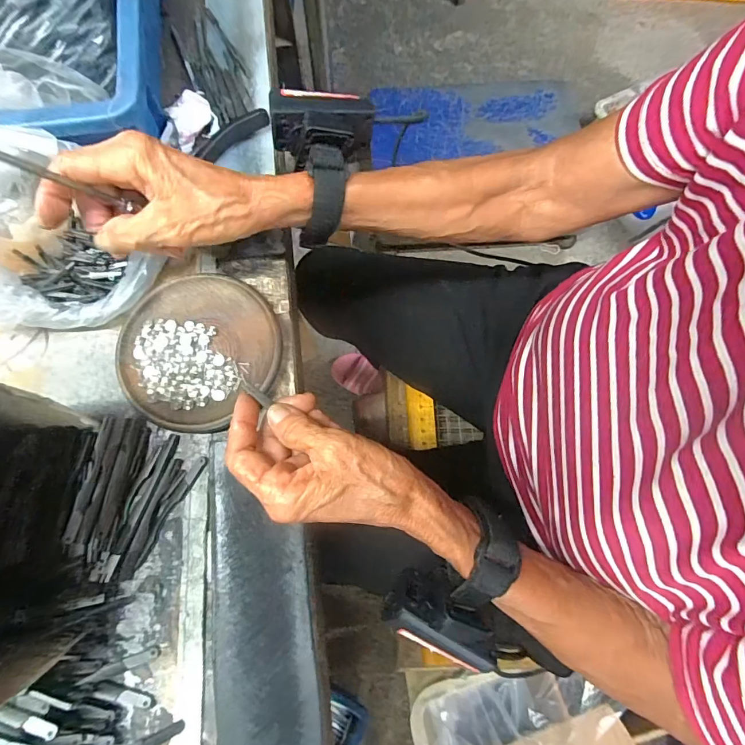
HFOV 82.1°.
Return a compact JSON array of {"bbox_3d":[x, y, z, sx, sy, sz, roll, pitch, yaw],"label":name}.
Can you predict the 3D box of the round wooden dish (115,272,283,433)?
[{"bbox_3d":[-0.125,-0.017,0.310,0.111,0.016,0.108,0,75,0],"label":"round wooden dish"}]

